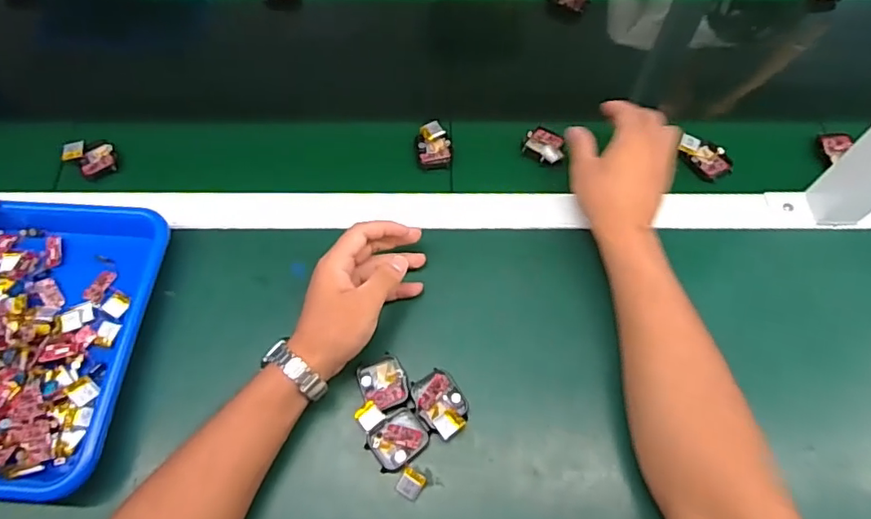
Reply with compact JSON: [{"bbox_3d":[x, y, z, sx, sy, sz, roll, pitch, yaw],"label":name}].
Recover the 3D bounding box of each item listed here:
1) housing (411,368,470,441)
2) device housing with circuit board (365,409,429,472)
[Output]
[{"bbox_3d":[0.006,0.118,0.455,0.037,0.016,0.054,-33,67,-16],"label":"housing"},{"bbox_3d":[-0.031,0.145,0.443,0.045,0.006,0.037,-37,68,-17],"label":"device housing with circuit board"}]

